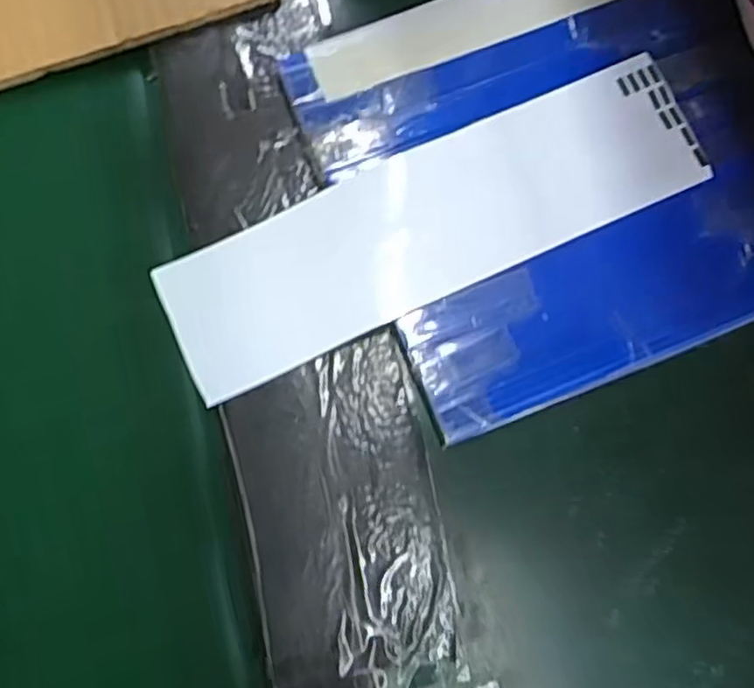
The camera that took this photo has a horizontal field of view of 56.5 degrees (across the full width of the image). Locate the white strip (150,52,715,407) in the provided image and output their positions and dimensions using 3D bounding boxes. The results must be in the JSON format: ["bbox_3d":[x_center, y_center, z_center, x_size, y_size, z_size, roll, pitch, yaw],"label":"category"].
[{"bbox_3d":[0.025,-0.055,0.303,0.240,0.007,0.065,-24,81,-5],"label":"white strip"}]

